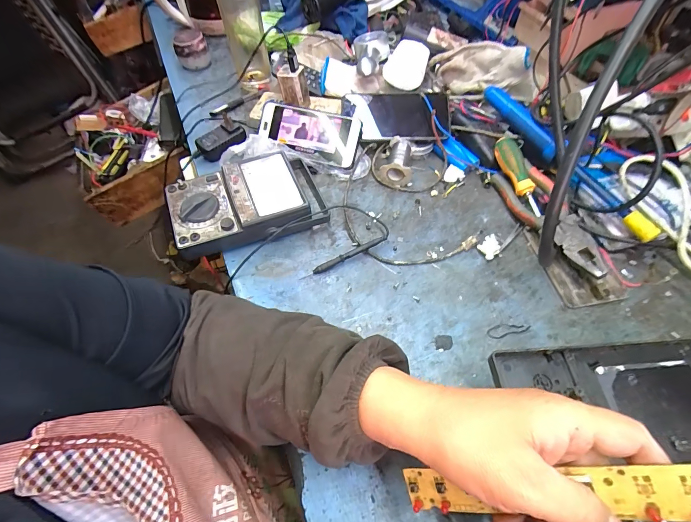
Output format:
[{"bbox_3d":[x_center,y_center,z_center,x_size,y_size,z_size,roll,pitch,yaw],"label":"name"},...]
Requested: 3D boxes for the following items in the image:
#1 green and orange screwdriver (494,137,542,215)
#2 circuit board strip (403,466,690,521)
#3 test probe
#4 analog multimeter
[{"bbox_3d":[0.234,-0.117,0.471,0.022,0.031,0.117,-17,76,-10],"label":"green and orange screwdriver"},{"bbox_3d":[0.149,0.142,0.212,0.235,0.004,0.029,-19,81,27],"label":"circuit board strip"},{"bbox_3d":[-0.001,-0.005,0.430,0.114,0.015,0.009,-23,59,-13],"label":"test probe"},{"bbox_3d":[-0.128,-0.079,0.460,0.190,0.048,0.119,-20,59,-12],"label":"analog multimeter"}]

